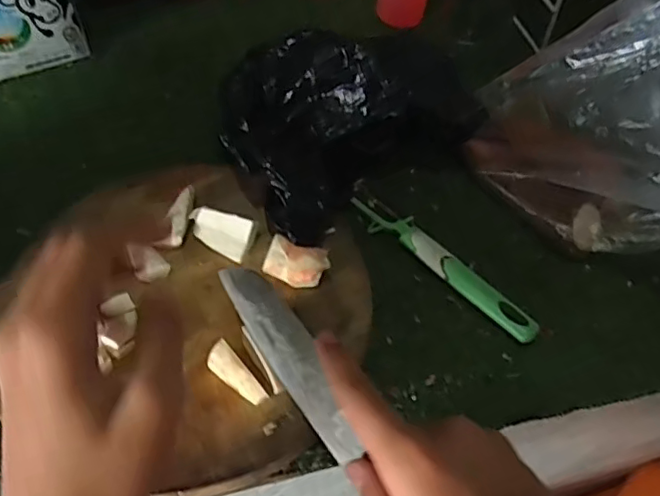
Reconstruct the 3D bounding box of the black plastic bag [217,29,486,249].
[{"bbox_3d":[0.008,-0.098,0.438,0.180,0.106,0.121,-31,58,-23],"label":"black plastic bag"}]

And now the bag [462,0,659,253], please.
[{"bbox_3d":[0.206,-0.076,0.359,0.086,0.218,0.227,-34,60,-25],"label":"bag"}]

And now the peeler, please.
[{"bbox_3d":[0.074,0.007,0.421,0.028,0.011,0.173,-35,60,-25],"label":"peeler"}]

